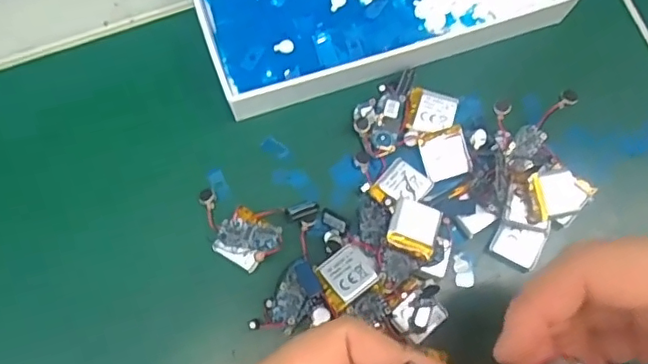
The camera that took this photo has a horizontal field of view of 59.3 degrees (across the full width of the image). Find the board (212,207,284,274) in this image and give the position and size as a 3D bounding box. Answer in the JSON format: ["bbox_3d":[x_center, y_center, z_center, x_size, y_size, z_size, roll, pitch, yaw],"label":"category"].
[{"bbox_3d":[-0.033,0.026,0.251,0.027,0.012,0.024,32,77,8],"label":"board"}]

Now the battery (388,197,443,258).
[{"bbox_3d":[0.040,0.020,0.248,0.021,0.004,0.023,21,66,2],"label":"battery"}]

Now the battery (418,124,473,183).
[{"bbox_3d":[0.057,-0.013,0.264,0.021,0.004,0.023,-15,76,-4],"label":"battery"}]

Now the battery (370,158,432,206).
[{"bbox_3d":[0.036,0.002,0.261,0.020,0.004,0.023,40,79,9],"label":"battery"}]

